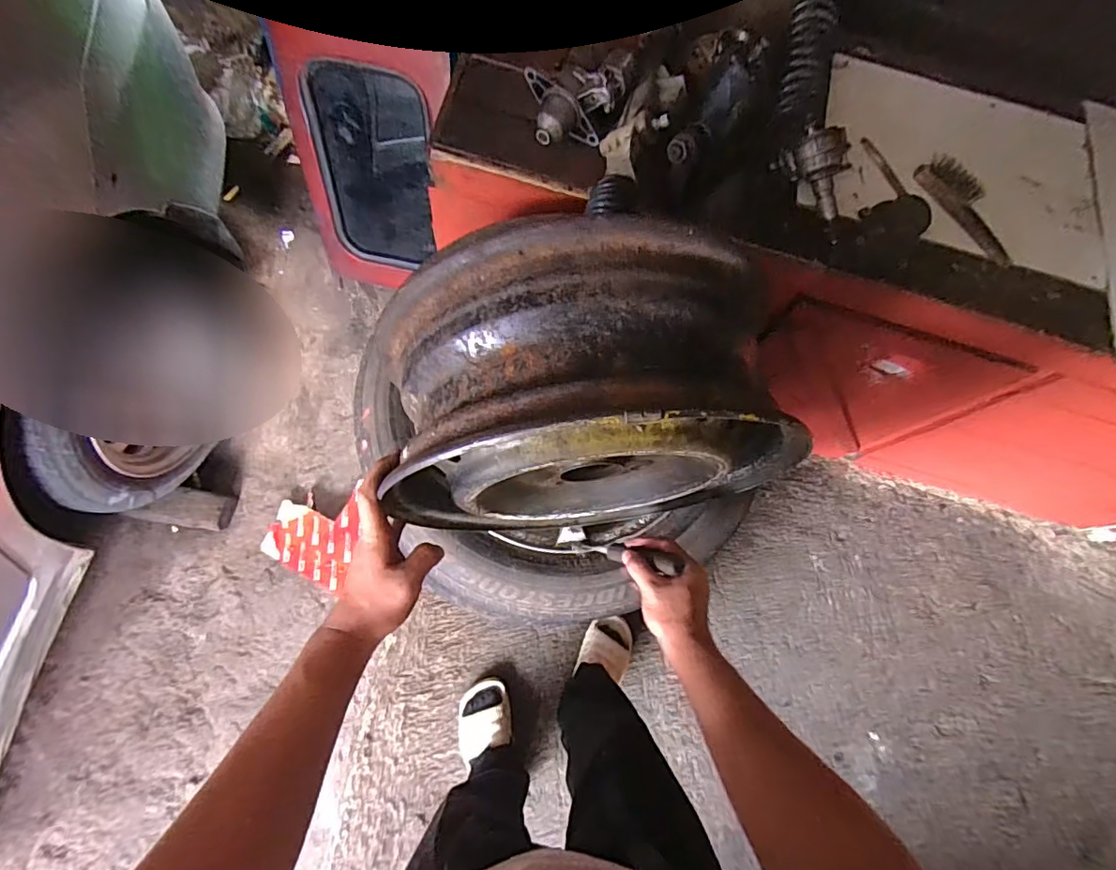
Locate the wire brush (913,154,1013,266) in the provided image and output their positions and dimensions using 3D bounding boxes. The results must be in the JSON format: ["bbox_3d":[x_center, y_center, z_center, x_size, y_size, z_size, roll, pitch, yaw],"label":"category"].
[{"bbox_3d":[0.659,-0.366,0.832,0.034,0.054,0.204,-27,77,-15],"label":"wire brush"}]

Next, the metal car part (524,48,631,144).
[{"bbox_3d":[0.038,-0.503,0.789,0.159,0.077,0.115,-9,73,-11],"label":"metal car part"}]

